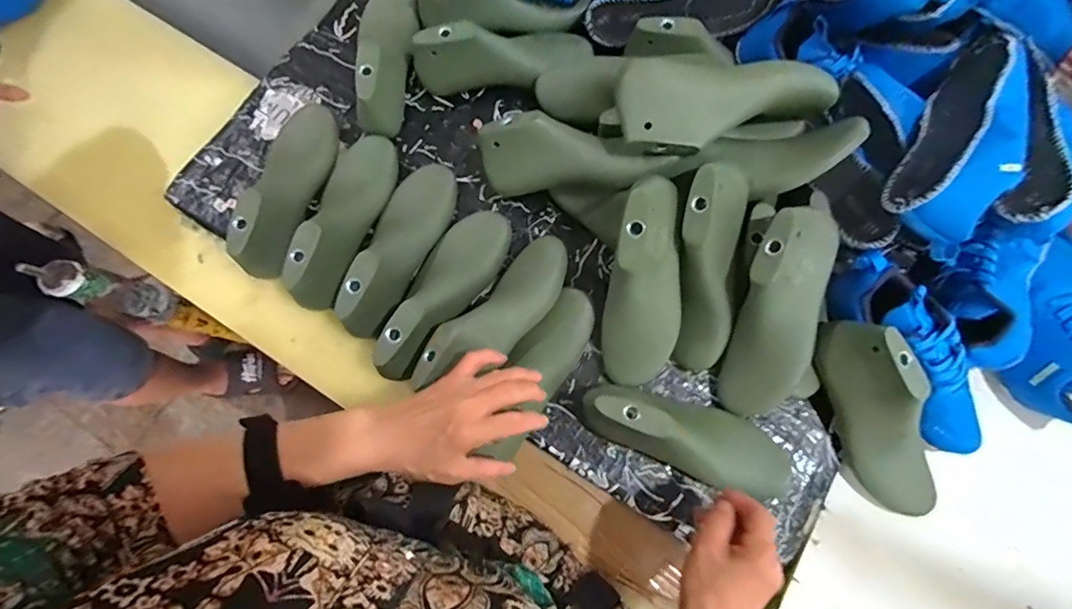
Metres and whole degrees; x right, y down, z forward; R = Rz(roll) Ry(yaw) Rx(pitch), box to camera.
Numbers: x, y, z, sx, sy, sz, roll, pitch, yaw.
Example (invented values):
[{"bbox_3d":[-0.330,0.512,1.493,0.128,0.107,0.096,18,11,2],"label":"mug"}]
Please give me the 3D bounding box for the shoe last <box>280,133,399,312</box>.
[{"bbox_3d":[-0.210,-0.100,0.550,0.072,0.056,0.212,13,62,3],"label":"shoe last"}]

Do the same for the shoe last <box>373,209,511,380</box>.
[{"bbox_3d":[-0.098,-0.015,0.528,0.065,0.063,0.205,31,65,7],"label":"shoe last"}]

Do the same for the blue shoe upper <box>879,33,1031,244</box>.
[{"bbox_3d":[0.407,-0.158,0.461,0.085,0.058,0.224,32,80,7],"label":"blue shoe upper"}]

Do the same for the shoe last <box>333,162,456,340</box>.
[{"bbox_3d":[-0.143,-0.064,0.538,0.086,0.059,0.210,20,63,5],"label":"shoe last"}]

